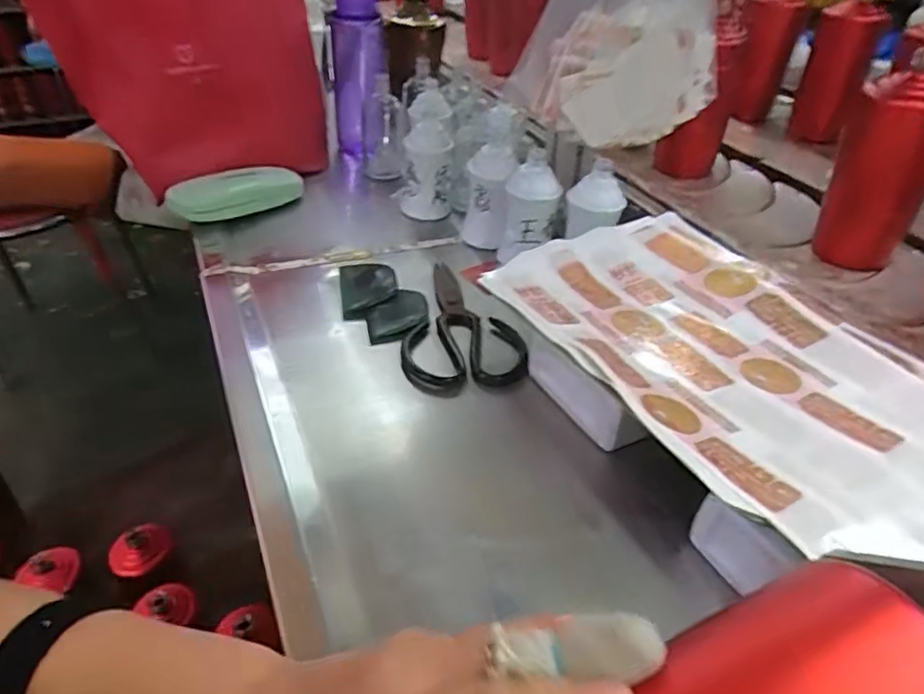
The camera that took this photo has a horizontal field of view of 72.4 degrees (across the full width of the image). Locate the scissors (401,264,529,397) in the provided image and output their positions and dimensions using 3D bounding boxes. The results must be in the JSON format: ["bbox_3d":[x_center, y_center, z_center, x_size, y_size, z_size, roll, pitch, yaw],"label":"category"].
[{"bbox_3d":[-0.006,-0.022,0.581,0.103,0.016,0.179,-5,39,-8],"label":"scissors"}]

